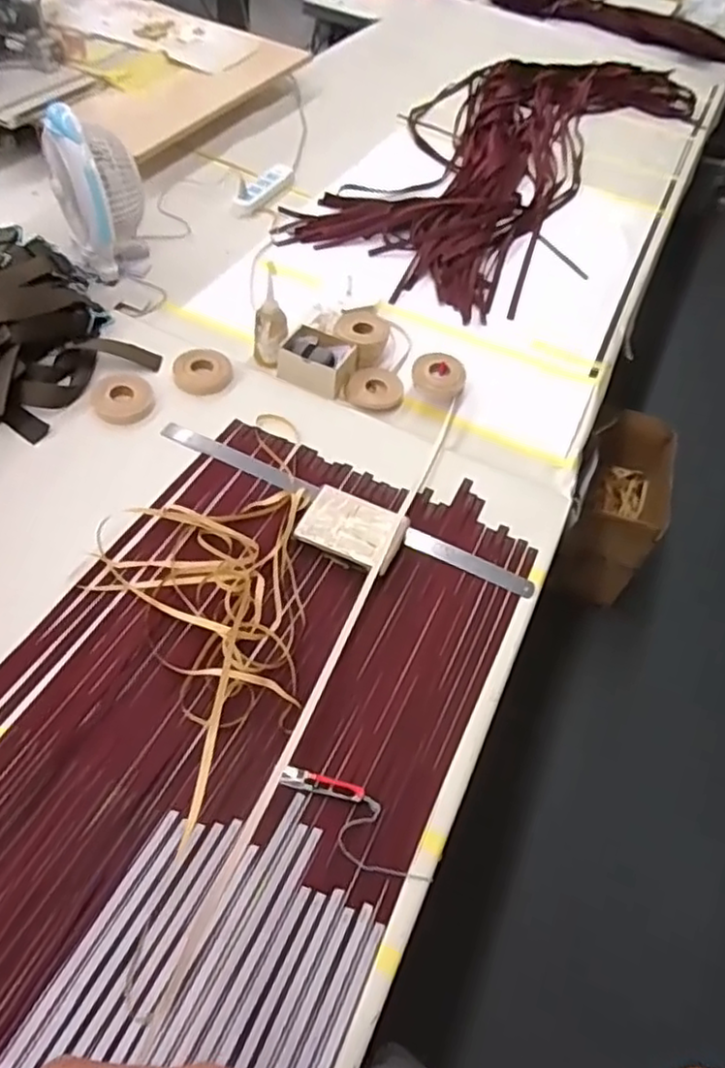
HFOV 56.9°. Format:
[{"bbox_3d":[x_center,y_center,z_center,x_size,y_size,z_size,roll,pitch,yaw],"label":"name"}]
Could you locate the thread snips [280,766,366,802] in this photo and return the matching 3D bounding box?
[{"bbox_3d":[-0.045,0.291,0.776,0.096,0.011,0.022,14,53,5],"label":"thread snips"}]

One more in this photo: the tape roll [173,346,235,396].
[{"bbox_3d":[-0.287,-0.292,1.188,0.099,0.021,0.122,-32,62,-26],"label":"tape roll"}]

